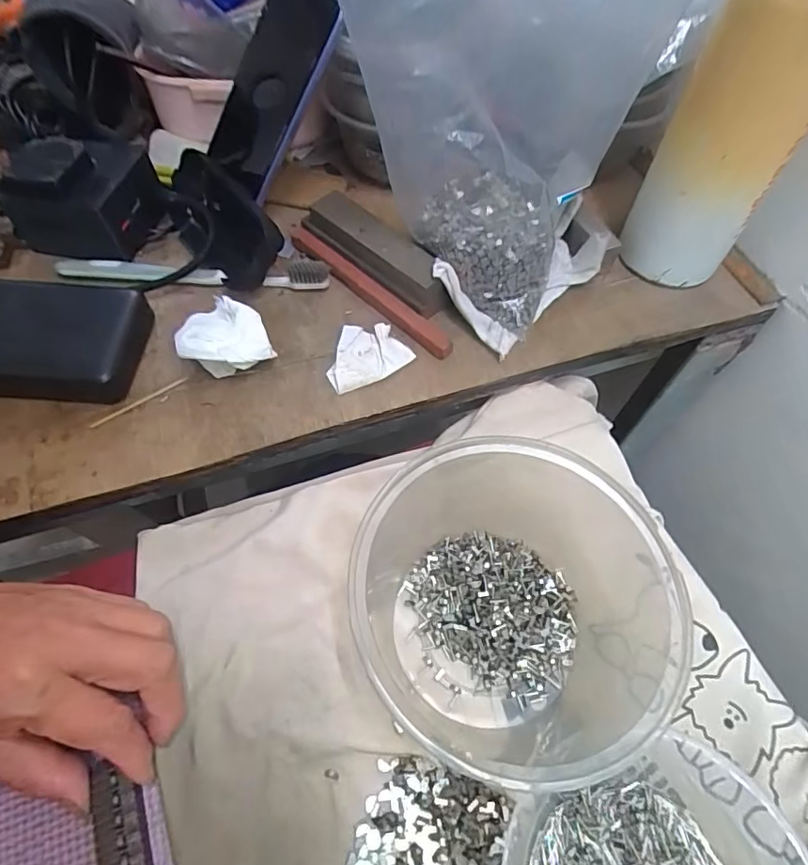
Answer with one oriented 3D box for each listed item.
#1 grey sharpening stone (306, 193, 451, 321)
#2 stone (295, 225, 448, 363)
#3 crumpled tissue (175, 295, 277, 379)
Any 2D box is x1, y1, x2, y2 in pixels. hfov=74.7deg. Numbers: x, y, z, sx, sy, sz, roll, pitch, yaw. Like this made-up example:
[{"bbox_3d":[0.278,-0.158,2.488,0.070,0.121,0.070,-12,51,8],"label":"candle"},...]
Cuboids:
[{"bbox_3d":[-0.018,-0.123,0.360,0.033,0.028,0.116,-40,71,-19],"label":"grey sharpening stone"},{"bbox_3d":[-0.029,-0.102,0.358,0.159,0.010,0.014,41,69,17],"label":"stone"},{"bbox_3d":[-0.111,-0.055,0.325,0.058,0.027,0.049,37,68,16],"label":"crumpled tissue"}]

